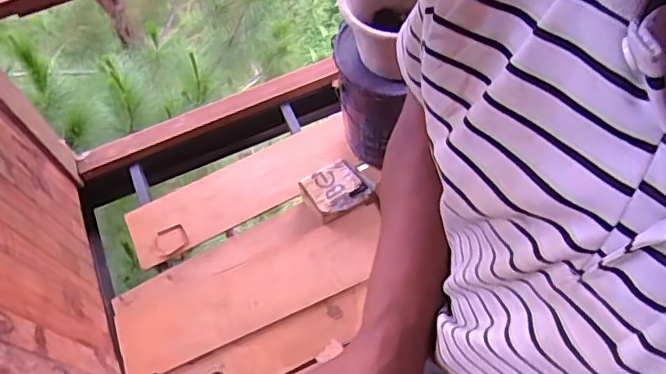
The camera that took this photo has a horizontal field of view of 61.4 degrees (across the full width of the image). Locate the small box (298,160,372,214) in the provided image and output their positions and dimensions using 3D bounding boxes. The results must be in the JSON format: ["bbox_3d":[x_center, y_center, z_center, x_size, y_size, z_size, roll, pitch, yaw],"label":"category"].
[{"bbox_3d":[0.006,0.012,1.592,0.165,0.100,0.131,-24,63,-8],"label":"small box"}]

